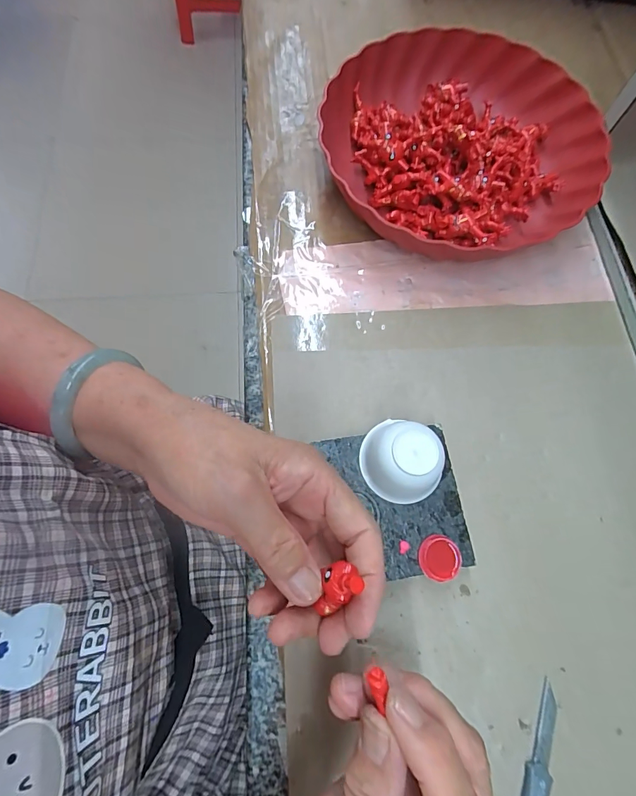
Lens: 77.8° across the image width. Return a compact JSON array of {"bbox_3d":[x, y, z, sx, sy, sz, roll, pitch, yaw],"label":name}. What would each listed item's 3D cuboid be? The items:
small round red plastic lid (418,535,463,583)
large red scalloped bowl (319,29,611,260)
[{"bbox_3d":[0.080,0.106,0.259,0.026,0.004,0.028,0,73,-2],"label":"small round red plastic lid"},{"bbox_3d":[0.127,-0.234,0.360,0.240,0.045,0.225,18,73,4],"label":"large red scalloped bowl"}]

